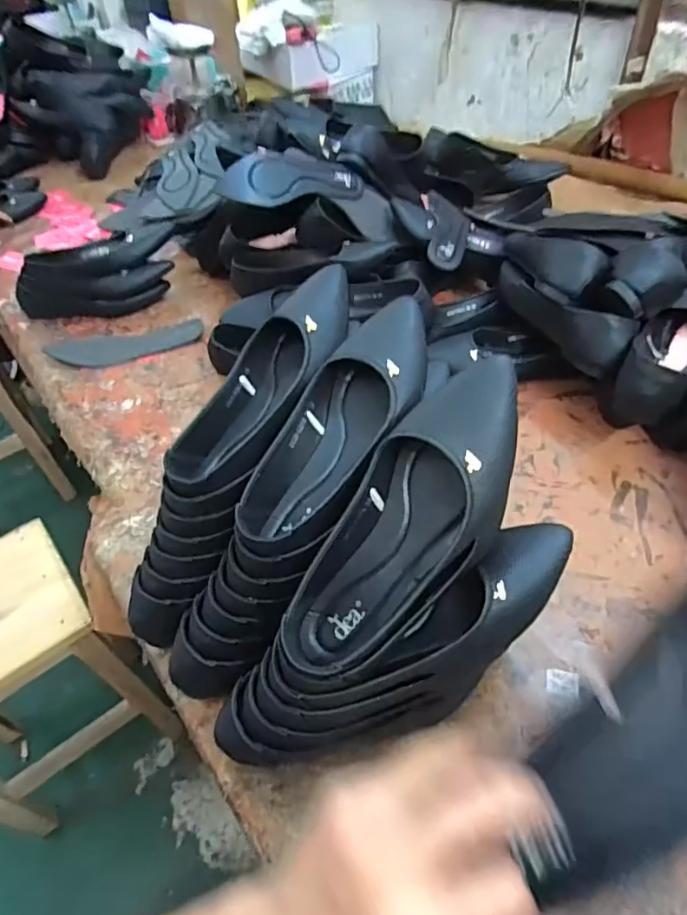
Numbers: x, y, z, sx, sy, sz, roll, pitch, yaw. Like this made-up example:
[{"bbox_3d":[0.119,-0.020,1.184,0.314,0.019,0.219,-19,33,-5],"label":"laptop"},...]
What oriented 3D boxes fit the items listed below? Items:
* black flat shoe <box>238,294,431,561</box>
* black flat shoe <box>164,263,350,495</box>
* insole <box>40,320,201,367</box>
[{"bbox_3d":[0.001,-0.030,0.459,0.099,0.056,0.248,27,76,26],"label":"black flat shoe"},{"bbox_3d":[-0.068,-0.070,0.511,0.094,0.051,0.251,28,77,27],"label":"black flat shoe"},{"bbox_3d":[-0.353,-0.185,0.908,0.249,0.011,0.075,-14,49,-7],"label":"insole"}]

